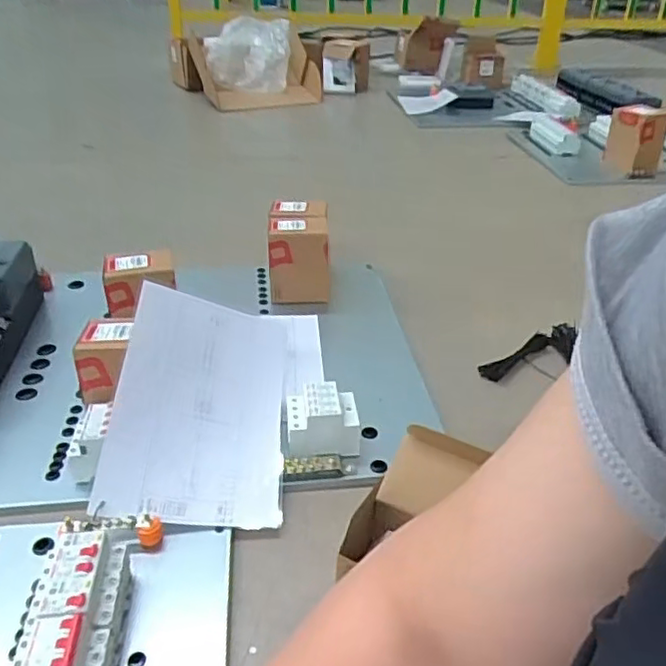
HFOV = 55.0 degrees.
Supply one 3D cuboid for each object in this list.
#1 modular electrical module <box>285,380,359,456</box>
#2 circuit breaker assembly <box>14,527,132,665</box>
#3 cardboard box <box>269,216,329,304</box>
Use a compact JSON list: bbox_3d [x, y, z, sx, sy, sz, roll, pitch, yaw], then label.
[{"bbox_3d":[-0.013,0.114,0.832,0.090,0.071,0.080,-1,32,-5],"label":"modular electrical module"},{"bbox_3d":[-0.239,0.262,0.604,0.077,0.076,0.192,-2,32,-6],"label":"circuit breaker assembly"},{"bbox_3d":[-0.061,-0.138,1.175,0.108,0.140,0.082,1,32,-2],"label":"cardboard box"}]

